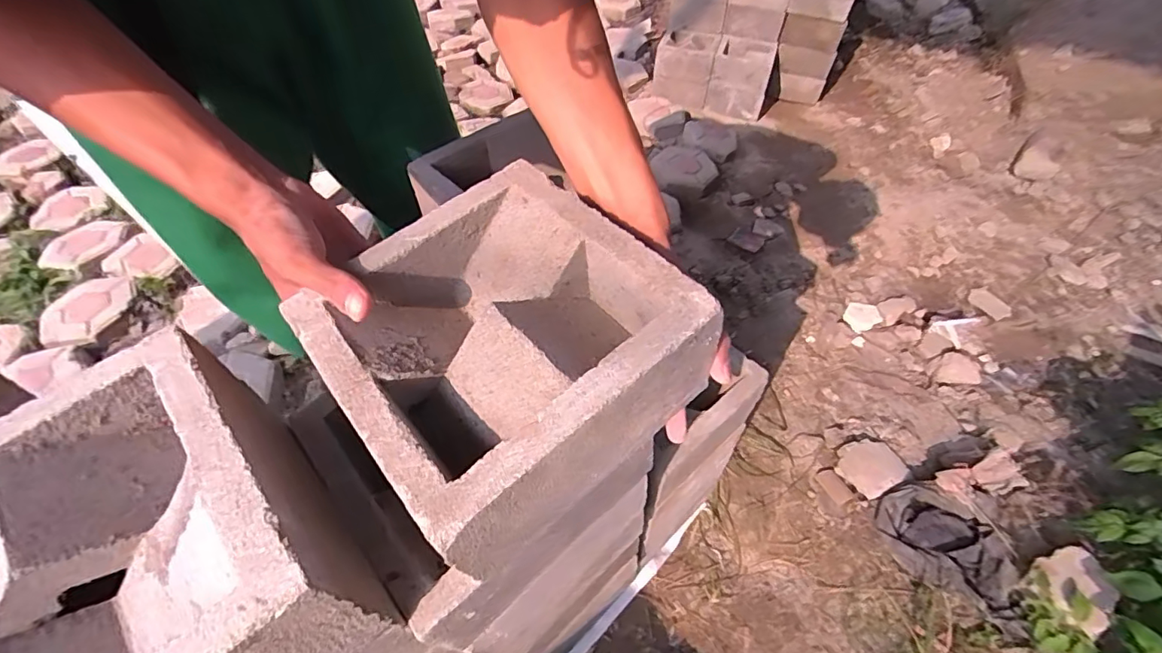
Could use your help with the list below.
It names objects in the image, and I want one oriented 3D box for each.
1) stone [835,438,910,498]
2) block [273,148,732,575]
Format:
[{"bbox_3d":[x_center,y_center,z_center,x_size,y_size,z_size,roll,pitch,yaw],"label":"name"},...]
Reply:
[{"bbox_3d":[0.547,0.262,0.980,0.124,0.030,0.103,-27,57,-21],"label":"stone"},{"bbox_3d":[-0.054,0.009,0.341,0.194,0.093,0.202,-34,59,-25],"label":"block"}]

